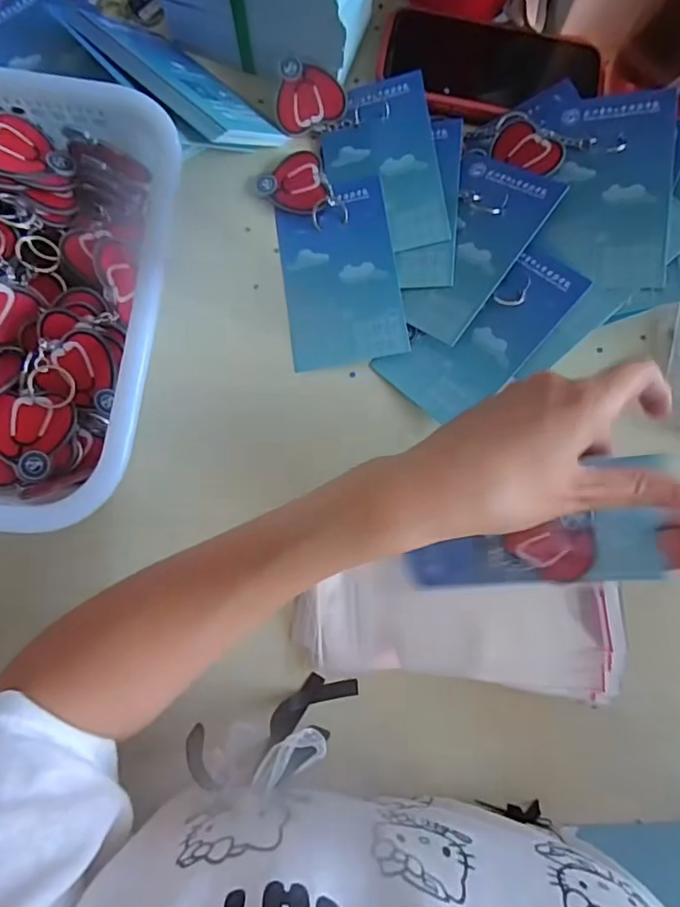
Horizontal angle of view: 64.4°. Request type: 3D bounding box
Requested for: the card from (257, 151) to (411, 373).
[{"bbox_3d":[-0.004,-0.143,0.386,0.083,0.013,0.161,-12,80,-4],"label":"card"}]

